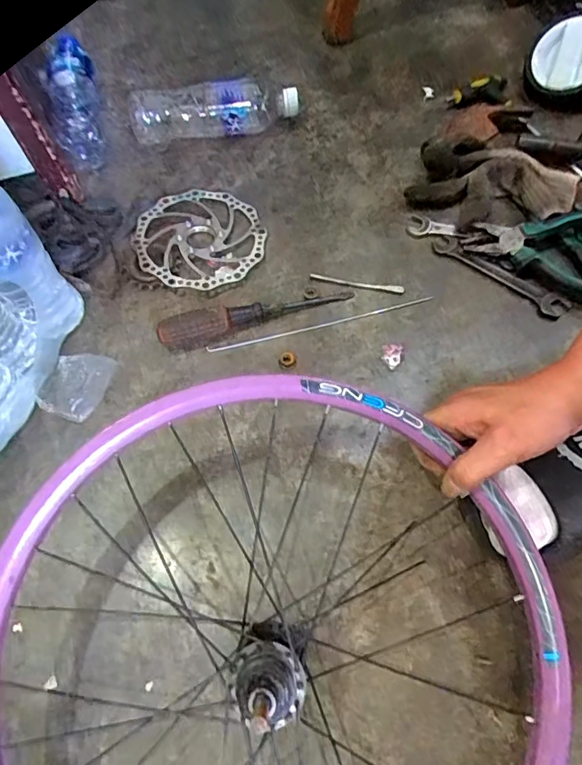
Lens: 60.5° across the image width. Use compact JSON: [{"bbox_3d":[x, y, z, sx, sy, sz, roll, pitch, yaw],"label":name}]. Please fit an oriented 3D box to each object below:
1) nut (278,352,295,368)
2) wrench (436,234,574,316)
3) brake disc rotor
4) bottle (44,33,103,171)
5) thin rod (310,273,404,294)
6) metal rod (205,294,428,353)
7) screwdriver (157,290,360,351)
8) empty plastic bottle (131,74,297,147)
[{"bbox_3d":[-0.004,-0.024,0.525,0.017,0.006,0.018,-1,65,2],"label":"nut"},{"bbox_3d":[0.231,-0.122,0.555,0.158,0.004,0.025,38,91,19],"label":"wrench"},{"bbox_3d":[-0.108,-0.172,0.591,0.149,0.007,0.147,1,63,-2],"label":"brake disc rotor"},{"bbox_3d":[-0.293,-0.378,0.673,0.065,0.052,0.218,-18,66,-6],"label":"bottle"},{"bbox_3d":[0.074,-0.113,0.564,0.106,0.006,0.009,9,66,6],"label":"thin rod"},{"bbox_3d":[0.033,-0.063,0.546,0.249,0.005,0.011,-13,65,-4],"label":"metal rod"},{"bbox_3d":[-0.037,-0.079,0.535,0.208,0.036,0.028,-17,66,-6],"label":"screwdriver"},{"bbox_3d":[-0.101,-0.355,0.651,0.220,0.064,0.060,-8,65,-1],"label":"empty plastic bottle"}]

